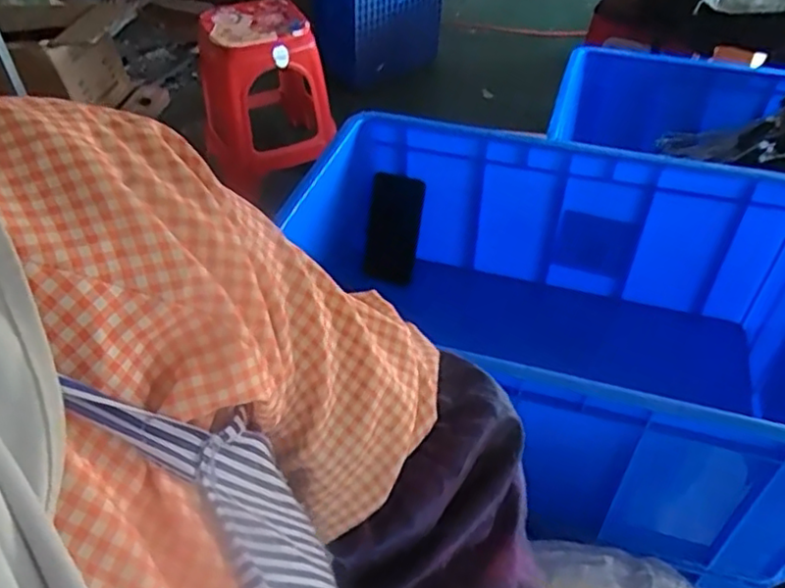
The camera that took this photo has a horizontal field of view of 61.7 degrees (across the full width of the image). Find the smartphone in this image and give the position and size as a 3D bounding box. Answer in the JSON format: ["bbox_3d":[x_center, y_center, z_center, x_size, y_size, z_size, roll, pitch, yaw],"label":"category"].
[{"bbox_3d":[0.002,-0.098,0.996,0.085,0.173,0.006,23,38,21],"label":"smartphone"}]

